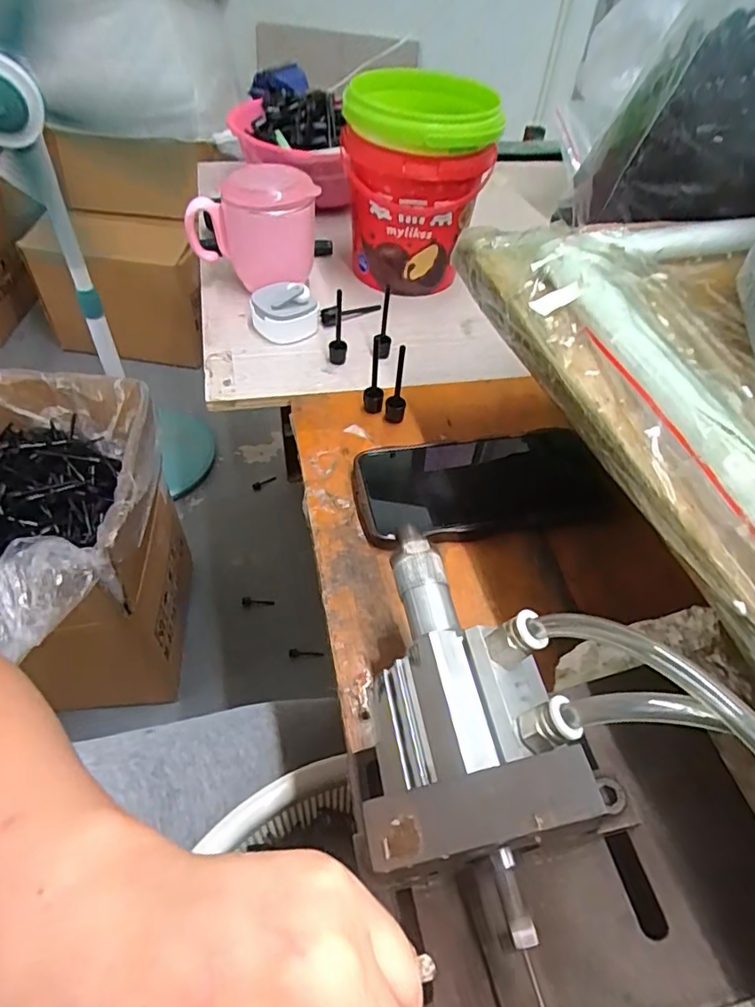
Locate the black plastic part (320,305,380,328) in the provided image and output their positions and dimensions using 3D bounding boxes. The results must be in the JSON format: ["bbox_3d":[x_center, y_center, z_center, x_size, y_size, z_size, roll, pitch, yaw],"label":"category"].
[{"bbox_3d":[-0.024,-0.178,0.513,0.063,0.015,0.011,-27,57,-25],"label":"black plastic part"}]

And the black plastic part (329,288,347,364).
[{"bbox_3d":[-0.032,-0.142,0.453,0.014,0.063,0.012,2,50,-4],"label":"black plastic part"}]

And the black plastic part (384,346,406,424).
[{"bbox_3d":[0.015,-0.084,0.404,0.015,0.065,0.011,6,50,0],"label":"black plastic part"}]

